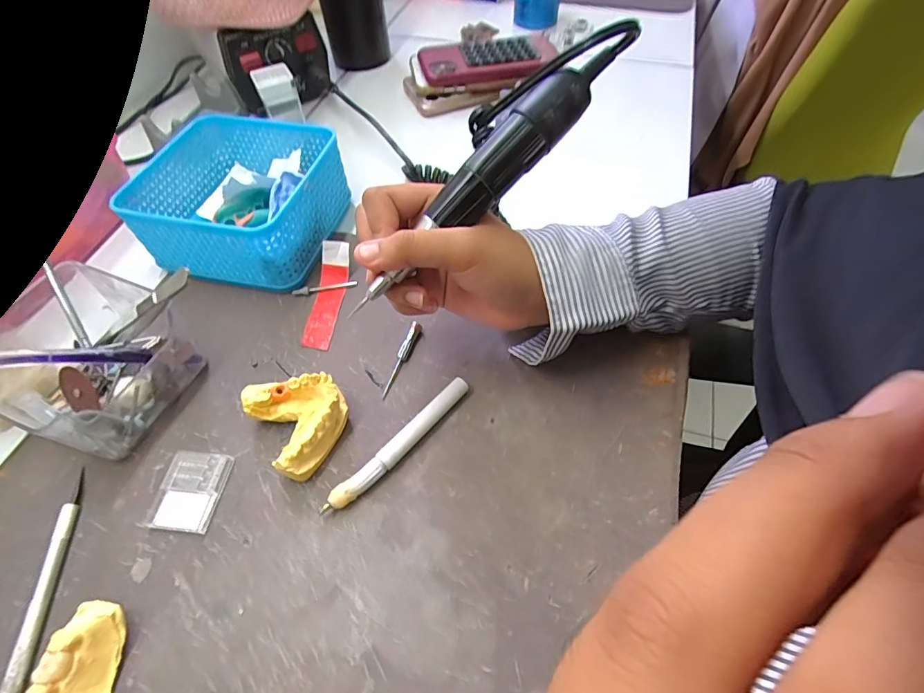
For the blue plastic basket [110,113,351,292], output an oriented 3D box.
[{"bbox_3d":[-0.175,-0.119,0.373,0.131,0.060,0.132,11,58,8],"label":"blue plastic basket"}]

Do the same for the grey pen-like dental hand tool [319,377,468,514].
[{"bbox_3d":[-0.037,0.059,0.278,0.013,0.012,0.110,39,66,23],"label":"grey pen-like dental hand tool"}]

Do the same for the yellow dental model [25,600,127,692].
[{"bbox_3d":[-0.173,0.155,0.208,0.025,0.026,0.068,-11,57,-6],"label":"yellow dental model"}]

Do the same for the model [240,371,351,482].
[{"bbox_3d":[-0.097,0.044,0.281,0.050,0.028,0.062,-32,62,-18],"label":"model"}]

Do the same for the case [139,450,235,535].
[{"bbox_3d":[-0.160,0.083,0.268,0.038,0.006,0.044,6,57,5],"label":"case"}]

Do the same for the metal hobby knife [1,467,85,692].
[{"bbox_3d":[-0.216,0.130,0.236,0.011,0.009,0.132,-8,57,-4],"label":"metal hobby knife"}]

